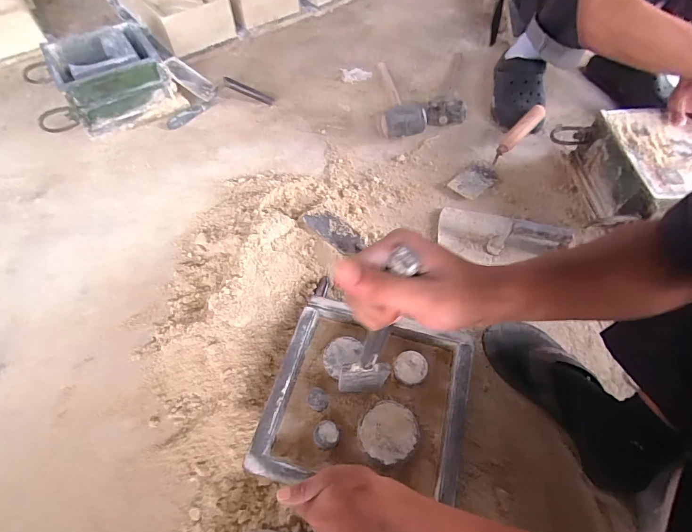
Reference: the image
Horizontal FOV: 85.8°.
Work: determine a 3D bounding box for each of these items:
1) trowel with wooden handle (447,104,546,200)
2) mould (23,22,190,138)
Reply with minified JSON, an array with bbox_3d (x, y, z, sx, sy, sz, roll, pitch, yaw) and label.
[{"bbox_3d":[0.342,-0.246,0.830,0.261,0.058,0.068,-46,70,1],"label":"trowel with wooden handle"},{"bbox_3d":[-0.588,-0.449,0.906,0.306,0.131,0.224,-27,65,-15],"label":"mould"}]

